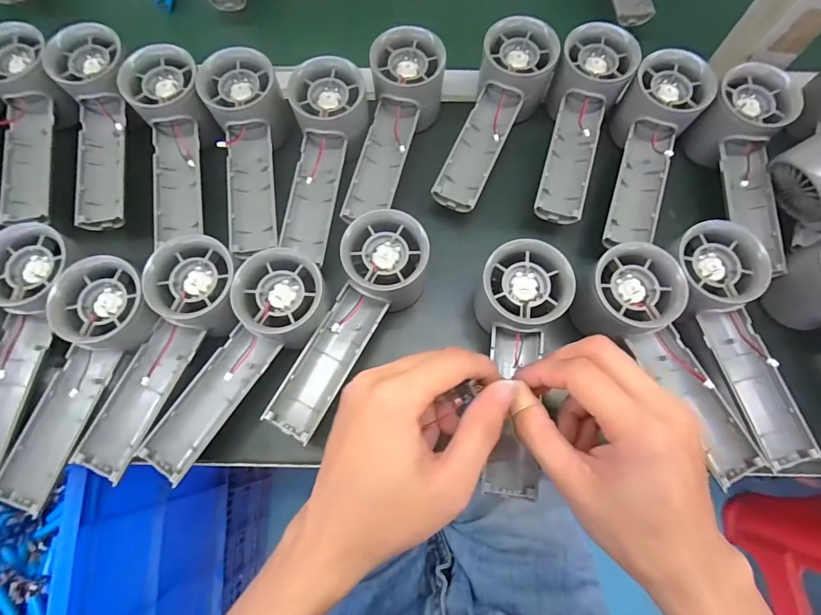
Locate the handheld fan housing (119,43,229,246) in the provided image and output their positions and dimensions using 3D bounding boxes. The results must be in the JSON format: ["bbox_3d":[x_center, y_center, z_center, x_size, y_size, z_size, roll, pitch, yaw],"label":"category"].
[{"bbox_3d":[-0.173,-0.126,0.311,0.060,0.033,0.145,-15,74,-5],"label":"handheld fan housing"}]

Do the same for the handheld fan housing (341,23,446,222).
[{"bbox_3d":[-0.016,-0.136,0.335,0.055,0.051,0.154,17,87,5],"label":"handheld fan housing"}]

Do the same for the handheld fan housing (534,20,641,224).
[{"bbox_3d":[0.126,-0.141,0.314,0.050,0.045,0.147,20,74,5],"label":"handheld fan housing"}]

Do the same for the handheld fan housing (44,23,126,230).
[{"bbox_3d":[-0.245,-0.139,0.328,0.046,0.031,0.159,-8,86,-3],"label":"handheld fan housing"}]

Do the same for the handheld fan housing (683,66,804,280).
[{"bbox_3d":[0.264,-0.103,0.313,0.059,0.049,0.149,-8,74,-3],"label":"handheld fan housing"}]

